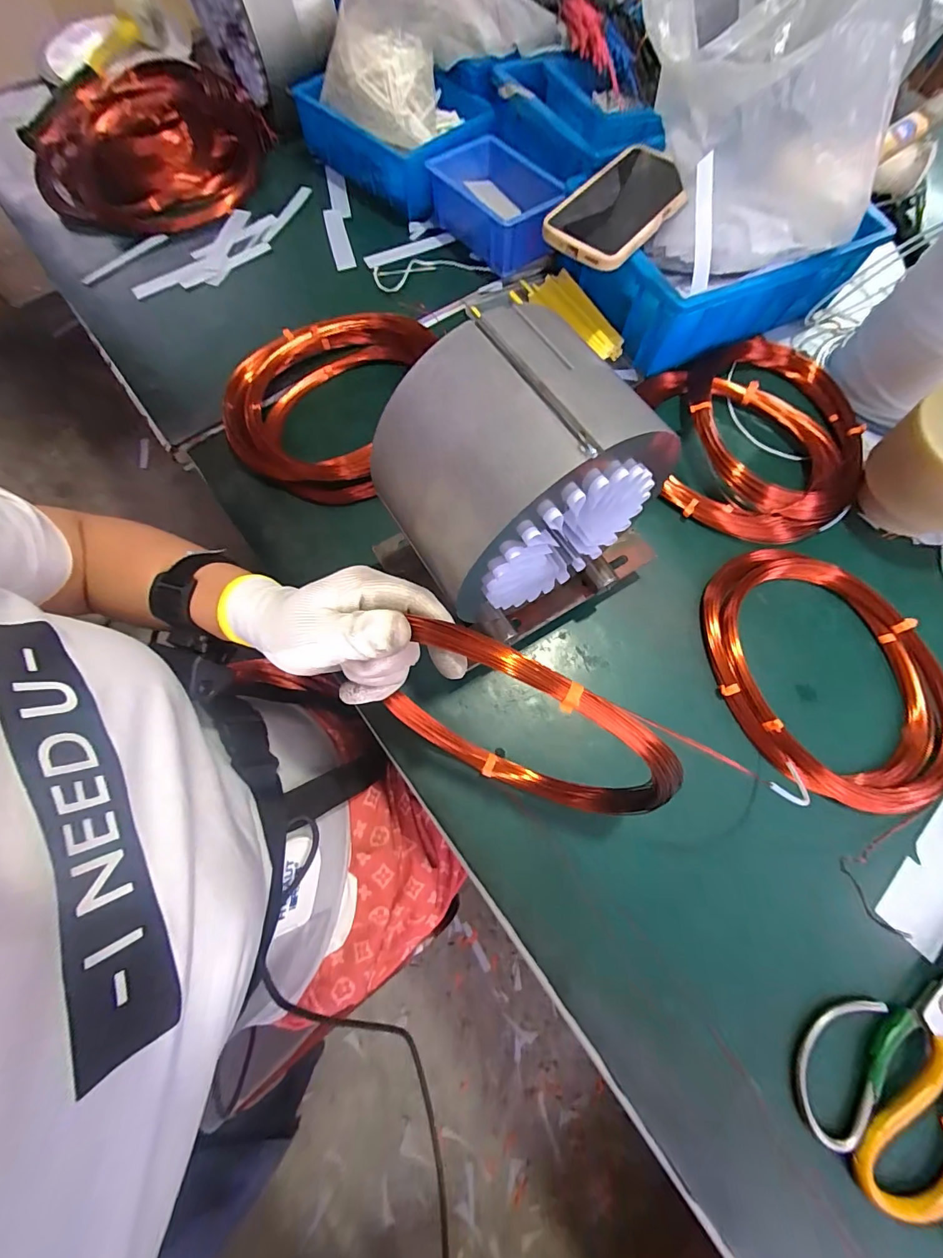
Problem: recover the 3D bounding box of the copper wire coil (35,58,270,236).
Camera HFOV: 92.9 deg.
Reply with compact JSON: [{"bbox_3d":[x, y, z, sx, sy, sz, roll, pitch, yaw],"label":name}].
[{"bbox_3d":[-0.394,-0.595,0.543,0.274,0.048,0.259,-32,74,-11],"label":"copper wire coil"}]

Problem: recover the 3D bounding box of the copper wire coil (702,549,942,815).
[{"bbox_3d":[0.289,0.033,0.362,0.174,0.022,0.208,0,71,-1],"label":"copper wire coil"}]

